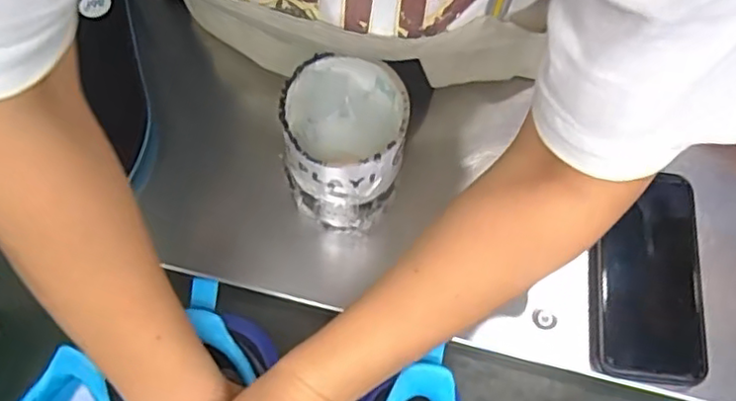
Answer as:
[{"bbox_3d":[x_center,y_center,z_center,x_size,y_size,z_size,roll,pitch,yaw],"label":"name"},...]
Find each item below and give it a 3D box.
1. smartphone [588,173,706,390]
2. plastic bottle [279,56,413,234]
[{"bbox_3d":[0.207,0.056,0.477,0.080,0.012,0.154,8,73,-1],"label":"smartphone"},{"bbox_3d":[-0.015,-0.037,0.454,0.073,0.112,0.078,14,67,3],"label":"plastic bottle"}]

